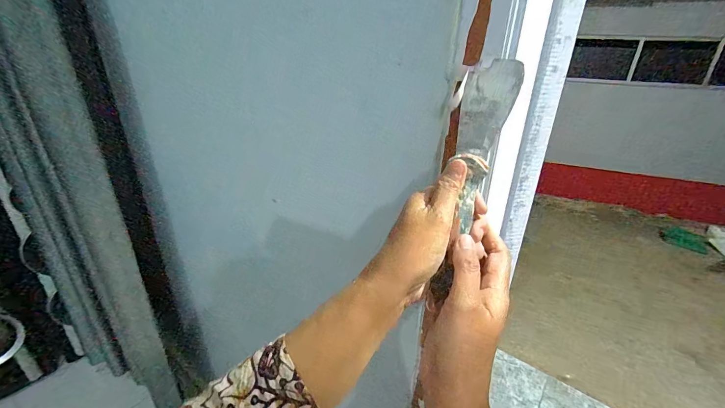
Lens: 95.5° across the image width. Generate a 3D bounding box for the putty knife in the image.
[{"bbox_3d":[0.086,-0.021,0.268,0.039,0.195,0.022,15,-3,15],"label":"putty knife"}]

